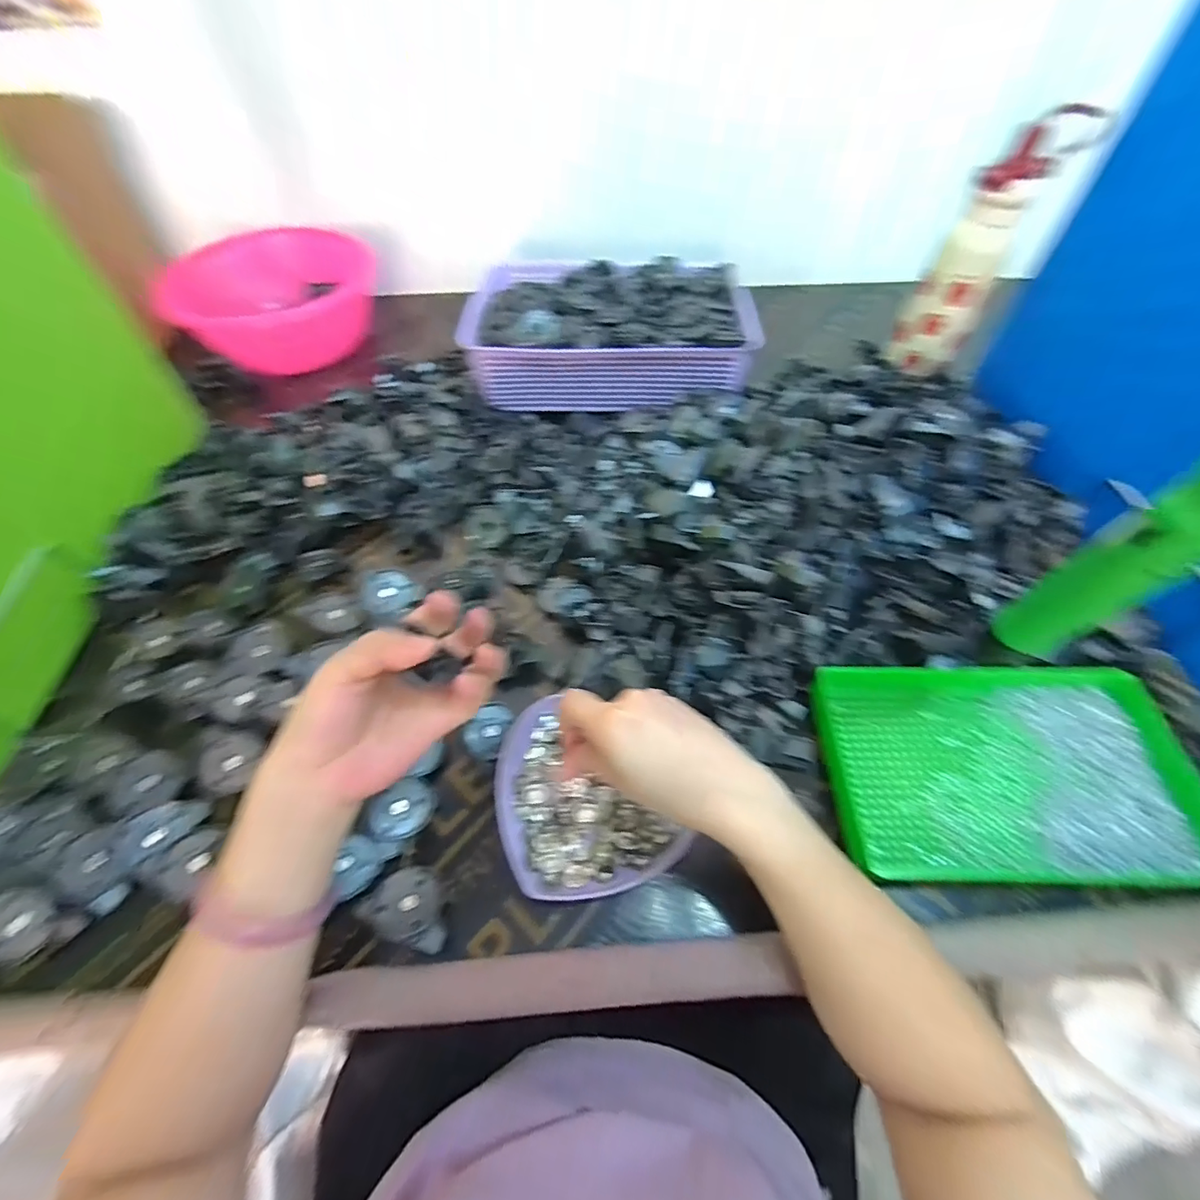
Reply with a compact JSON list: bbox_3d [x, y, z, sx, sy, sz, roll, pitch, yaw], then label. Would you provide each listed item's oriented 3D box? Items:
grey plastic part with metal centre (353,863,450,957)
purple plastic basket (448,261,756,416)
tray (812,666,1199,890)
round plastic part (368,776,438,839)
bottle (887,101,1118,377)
[{"bbox_3d":[-0.126,0.206,0.343,0.062,0.015,0.044,27,43,17],"label":"grey plastic part with metal centre"},{"bbox_3d":[0.013,-0.352,0.666,0.338,0.086,0.230,2,56,1],"label":"purple plastic basket"},{"bbox_3d":[0.298,0.121,0.386,0.255,0.032,0.160,1,56,0],"label":"tray"},{"bbox_3d":[-0.144,0.154,0.375,0.046,0.011,0.037,-30,86,-30],"label":"round plastic part"},{"bbox_3d":[0.415,-0.377,0.568,0.088,0.221,0.080,29,60,18],"label":"bottle"}]

